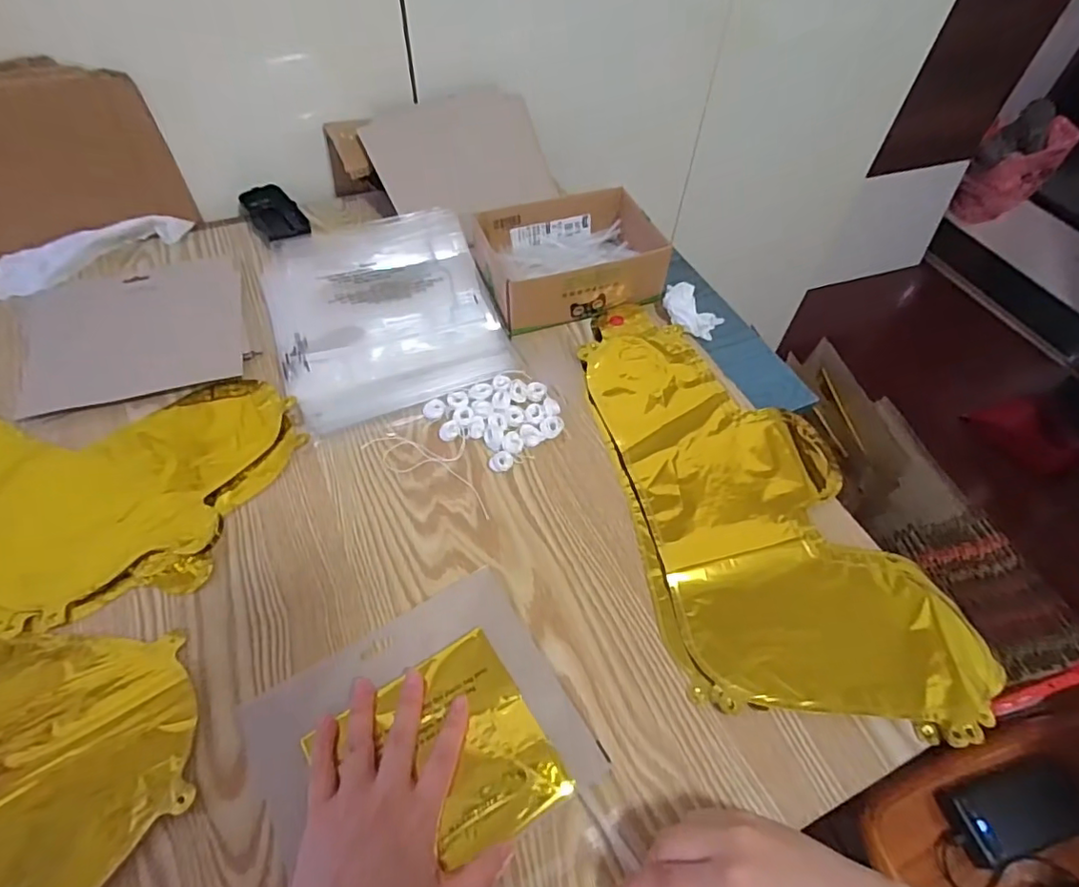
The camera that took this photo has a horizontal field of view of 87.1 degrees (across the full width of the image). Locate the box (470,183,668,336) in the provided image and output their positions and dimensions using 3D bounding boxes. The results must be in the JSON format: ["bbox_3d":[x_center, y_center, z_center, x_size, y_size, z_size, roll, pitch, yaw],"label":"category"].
[{"bbox_3d":[0.037,-0.203,0.620,0.191,0.057,0.140,-17,57,-13],"label":"box"}]

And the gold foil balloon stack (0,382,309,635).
[{"bbox_3d":[-0.448,0.030,0.470,0.443,0.009,0.223,3,54,0],"label":"gold foil balloon stack"}]

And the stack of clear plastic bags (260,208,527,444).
[{"bbox_3d":[-0.162,-0.143,0.598,0.219,0.021,0.279,-17,57,-13],"label":"stack of clear plastic bags"}]

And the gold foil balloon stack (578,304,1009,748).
[{"bbox_3d":[0.175,0.032,0.491,0.215,0.014,0.419,-10,55,-9],"label":"gold foil balloon stack"}]

